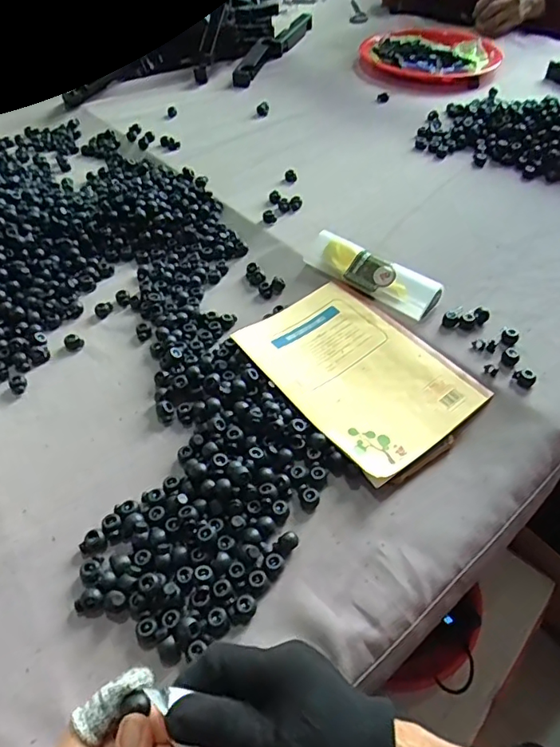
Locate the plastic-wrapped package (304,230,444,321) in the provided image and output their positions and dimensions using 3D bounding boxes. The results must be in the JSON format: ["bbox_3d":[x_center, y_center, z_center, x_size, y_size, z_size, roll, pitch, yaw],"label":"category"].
[{"bbox_3d":[0.093,-0.106,0.559,0.155,0.026,0.039,35,58,28],"label":"plastic-wrapped package"}]

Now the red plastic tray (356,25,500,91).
[{"bbox_3d":[0.292,-0.610,0.998,0.226,0.039,0.240,-29,54,-22],"label":"red plastic tray"}]

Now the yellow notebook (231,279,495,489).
[{"bbox_3d":[0.070,-0.005,0.495,0.141,0.016,0.205,-30,55,-23],"label":"yellow notebook"}]

